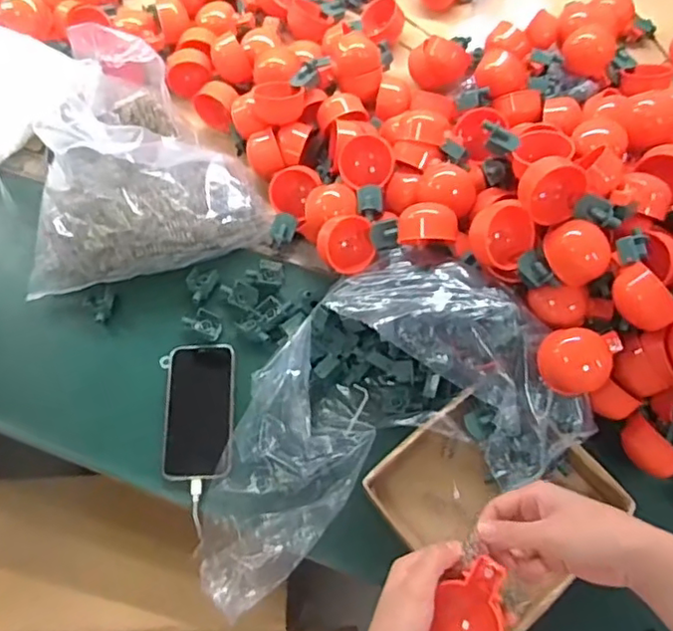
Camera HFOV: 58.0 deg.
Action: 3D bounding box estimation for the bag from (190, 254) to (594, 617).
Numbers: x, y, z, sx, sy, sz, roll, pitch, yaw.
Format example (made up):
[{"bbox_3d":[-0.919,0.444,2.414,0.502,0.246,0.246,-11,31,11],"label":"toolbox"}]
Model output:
[{"bbox_3d":[0.017,0.099,0.609,0.398,0.111,0.257,-26,68,-9],"label":"bag"}]

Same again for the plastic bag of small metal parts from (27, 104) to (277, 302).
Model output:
[{"bbox_3d":[-0.237,-0.159,0.726,0.286,0.102,0.197,-11,66,-3],"label":"plastic bag of small metal parts"}]

